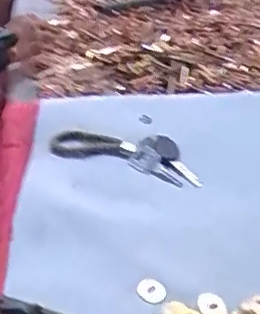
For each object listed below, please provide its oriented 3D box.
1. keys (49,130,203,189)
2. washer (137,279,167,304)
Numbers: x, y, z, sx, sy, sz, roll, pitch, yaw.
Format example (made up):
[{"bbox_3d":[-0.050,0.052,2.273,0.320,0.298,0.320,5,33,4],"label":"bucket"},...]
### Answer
[{"bbox_3d":[-0.001,-0.007,0.522,0.136,0.012,0.056,14,36,19],"label":"keys"},{"bbox_3d":[0.015,0.092,0.394,0.021,0.004,0.020,0,34,0],"label":"washer"}]

